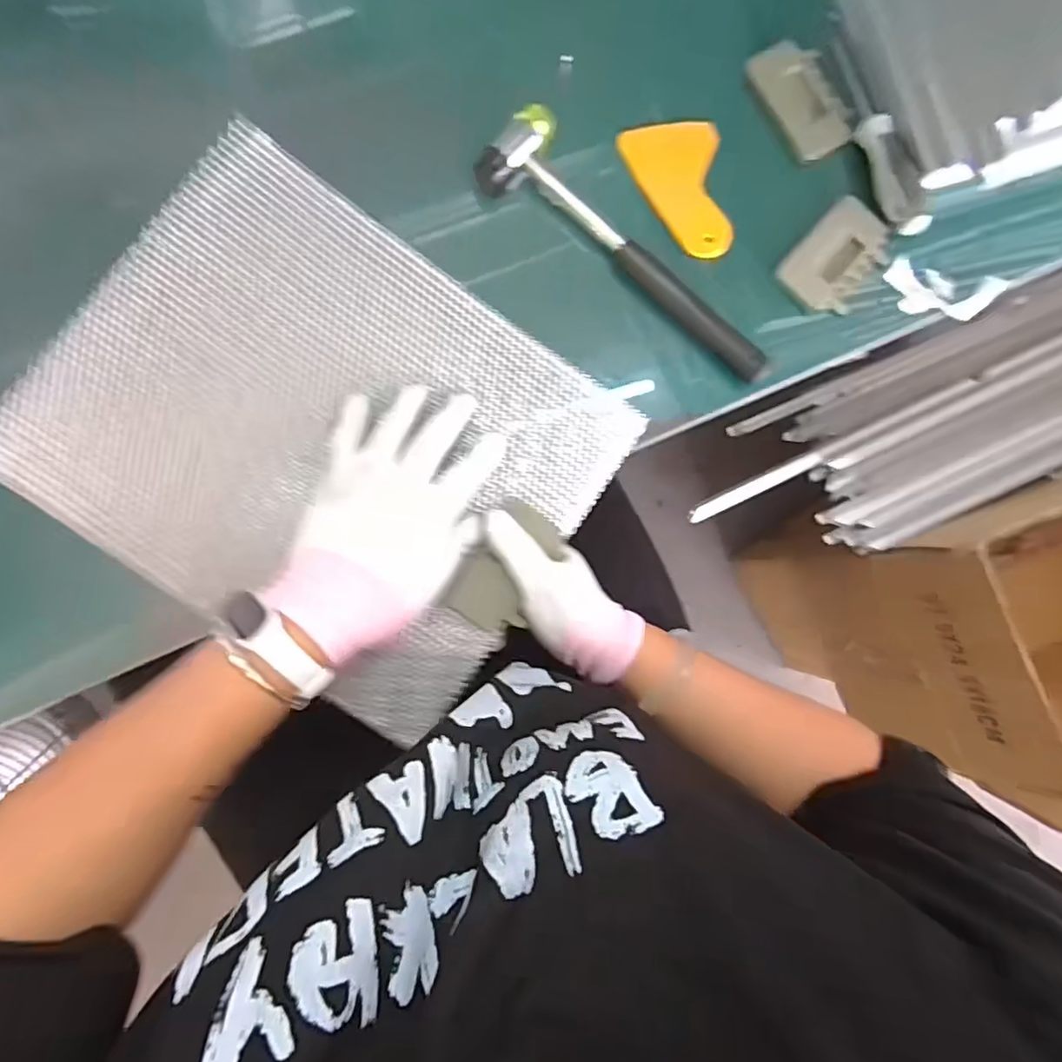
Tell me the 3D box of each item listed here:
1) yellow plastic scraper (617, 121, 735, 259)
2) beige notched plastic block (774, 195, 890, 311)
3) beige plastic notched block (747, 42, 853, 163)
[{"bbox_3d":[0.106,-0.245,0.440,0.070,0.011,0.096,-8,87,-5],"label":"yellow plastic scraper"},{"bbox_3d":[0.225,-0.200,0.441,0.055,0.018,0.083,42,84,-1],"label":"beige notched plastic block"},{"bbox_3d":[0.202,-0.320,0.453,0.055,0.015,0.085,-26,89,-6],"label":"beige plastic notched block"}]

